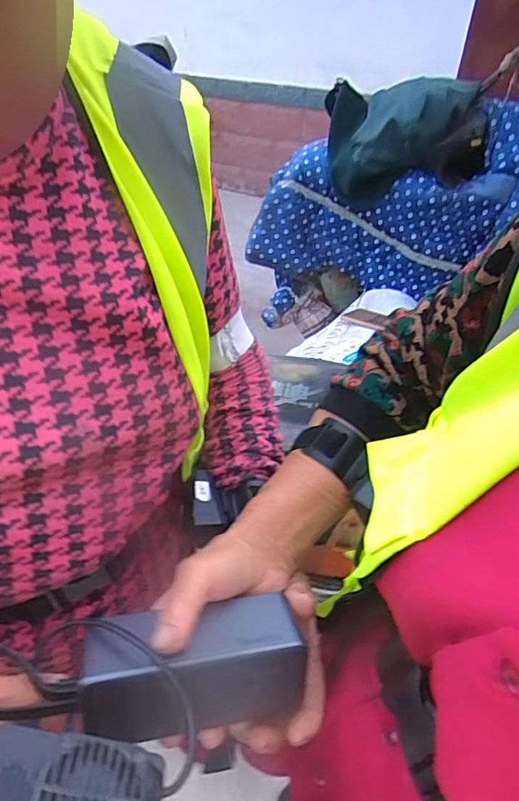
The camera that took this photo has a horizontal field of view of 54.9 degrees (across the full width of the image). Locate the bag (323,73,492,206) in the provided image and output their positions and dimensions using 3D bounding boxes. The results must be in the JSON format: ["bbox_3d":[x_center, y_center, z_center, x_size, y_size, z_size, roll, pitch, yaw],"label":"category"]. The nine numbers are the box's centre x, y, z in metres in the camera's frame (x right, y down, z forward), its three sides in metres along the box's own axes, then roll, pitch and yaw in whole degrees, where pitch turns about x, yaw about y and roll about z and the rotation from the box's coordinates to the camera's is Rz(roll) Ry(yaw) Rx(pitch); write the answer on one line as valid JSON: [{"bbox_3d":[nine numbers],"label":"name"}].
[{"bbox_3d":[0.396,-0.712,1.356,0.436,0.276,0.253,12,47,8],"label":"bag"}]

